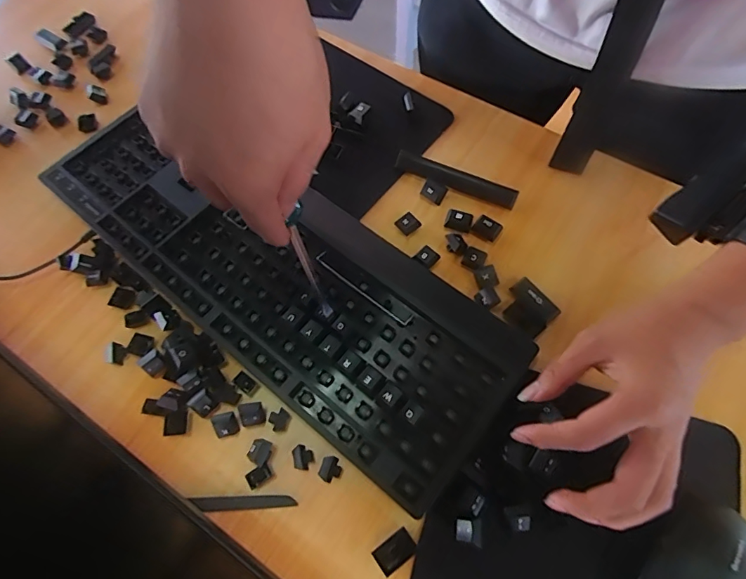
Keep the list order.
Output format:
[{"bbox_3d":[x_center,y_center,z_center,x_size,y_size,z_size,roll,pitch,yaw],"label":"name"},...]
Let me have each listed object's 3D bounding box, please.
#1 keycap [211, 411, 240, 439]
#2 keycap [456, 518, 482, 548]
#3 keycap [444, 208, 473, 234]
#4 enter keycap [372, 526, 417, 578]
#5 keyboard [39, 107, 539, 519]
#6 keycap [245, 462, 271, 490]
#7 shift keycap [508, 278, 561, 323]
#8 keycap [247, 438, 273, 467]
[{"bbox_3d":[-0.110,0.100,0.342,0.018,0.010,0.016,-16,66,-5],"label":"keycap"},{"bbox_3d":[0.063,0.159,0.301,0.015,0.010,0.015,1,66,3],"label":"keycap"},{"bbox_3d":[0.075,-0.060,0.407,0.023,0.012,0.016,16,67,10],"label":"keycap"},{"bbox_3d":[0.014,0.173,0.306,0.026,0.007,0.017,-35,69,-13],"label":"enter keycap"},{"bbox_3d":[-0.089,-0.027,0.389,0.430,0.025,0.154,36,72,17],"label":"keyboard"},{"bbox_3d":[-0.082,0.133,0.328,0.017,0.007,0.011,-32,68,-11],"label":"keycap"},{"bbox_3d":[0.129,0.009,0.370,0.017,0.013,0.041,-37,69,-14],"label":"shift keycap"},{"bbox_3d":[-0.082,0.117,0.333,0.017,0.011,0.017,22,68,12],"label":"keycap"}]

